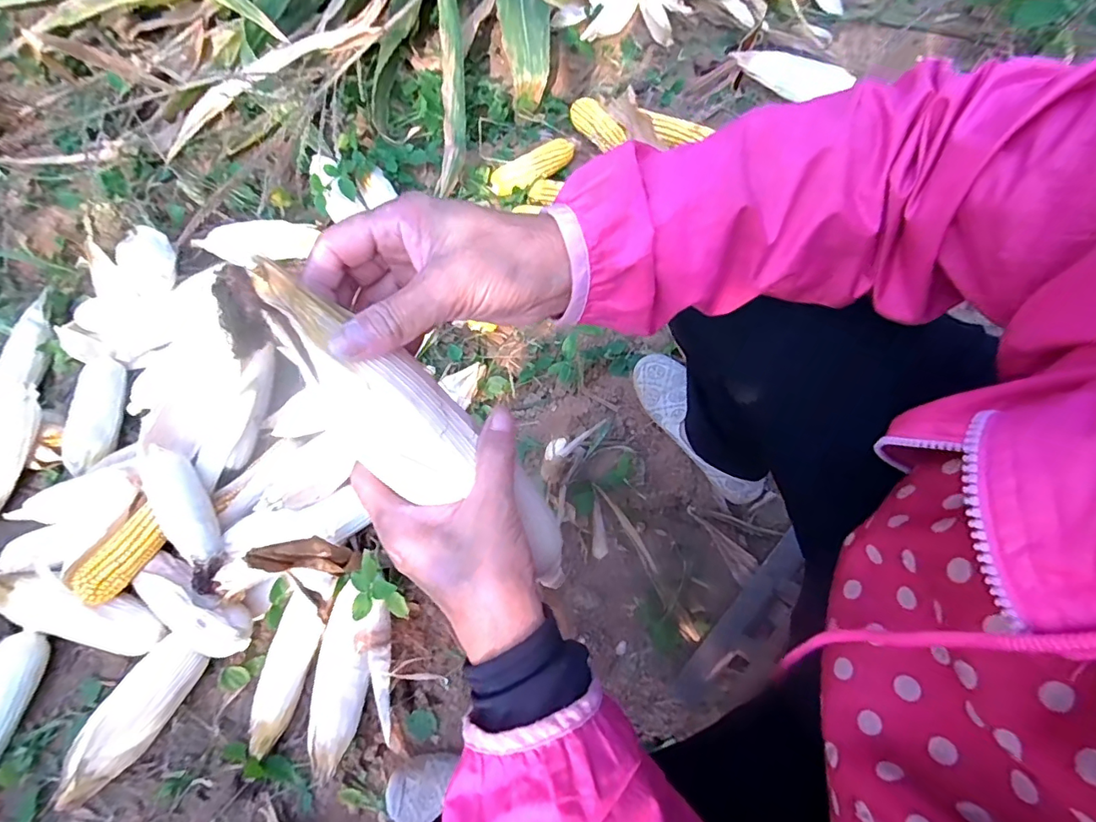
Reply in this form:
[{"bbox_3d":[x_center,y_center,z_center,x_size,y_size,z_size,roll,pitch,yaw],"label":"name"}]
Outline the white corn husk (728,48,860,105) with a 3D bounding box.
[{"bbox_3d":[0.428,-0.594,0.905,0.214,0.057,0.035,4,70,-12],"label":"white corn husk"}]

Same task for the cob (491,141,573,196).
[{"bbox_3d":[-0.022,-0.416,0.877,0.156,0.046,0.059,-21,70,-7],"label":"cob"}]

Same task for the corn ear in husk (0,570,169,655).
[{"bbox_3d":[-0.593,0.257,0.656,0.233,0.065,0.068,16,70,7],"label":"corn ear in husk"}]

